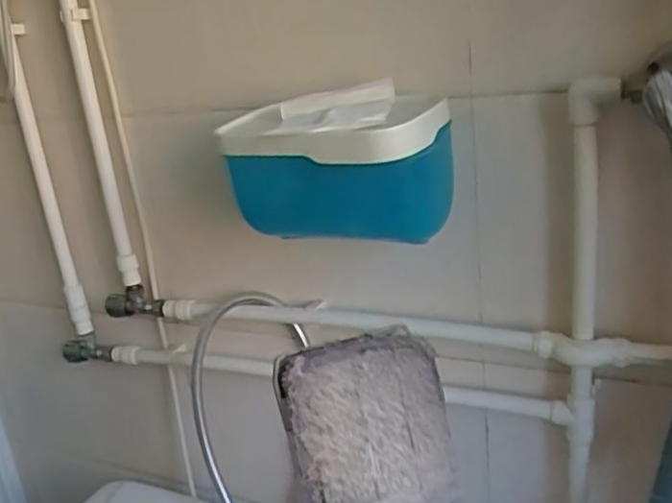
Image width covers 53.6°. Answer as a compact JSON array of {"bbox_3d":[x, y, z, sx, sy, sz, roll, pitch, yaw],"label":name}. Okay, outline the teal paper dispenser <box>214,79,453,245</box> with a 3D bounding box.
[{"bbox_3d":[-0.005,-0.081,0.666,0.224,0.142,0.124,3,21,27],"label":"teal paper dispenser"}]

